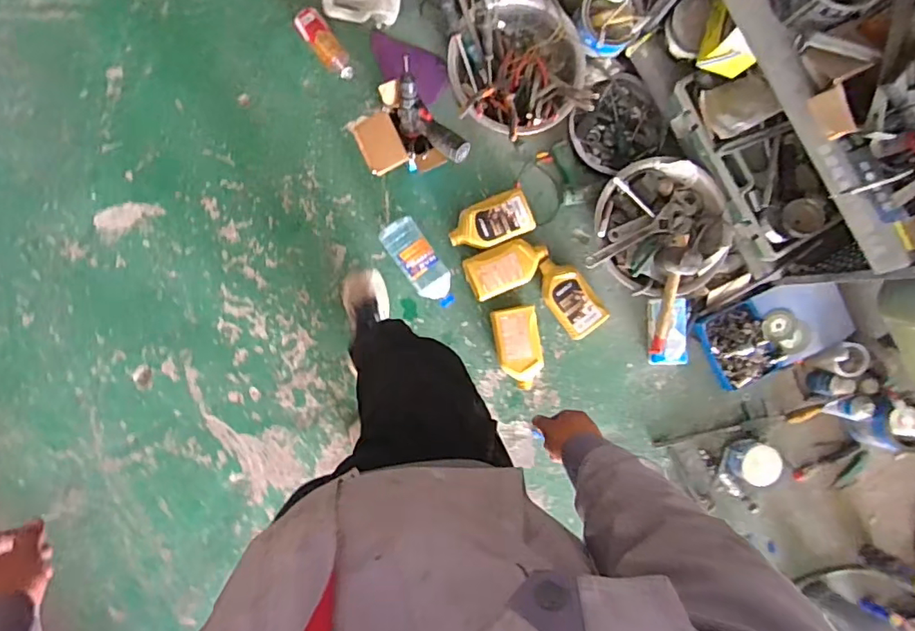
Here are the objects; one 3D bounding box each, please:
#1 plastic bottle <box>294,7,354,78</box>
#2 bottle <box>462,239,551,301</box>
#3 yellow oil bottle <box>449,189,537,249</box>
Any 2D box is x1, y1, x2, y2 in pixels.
[{"bbox_3d":[-0.336,-0.685,1.352,0.069,0.064,0.191,-42,95,-4],"label":"plastic bottle"},{"bbox_3d":[0.132,-0.132,1.405,0.219,0.082,0.118,-24,94,-5],"label":"bottle"},{"bbox_3d":[0.085,-0.242,1.403,0.221,0.070,0.119,-22,94,-6],"label":"yellow oil bottle"}]

